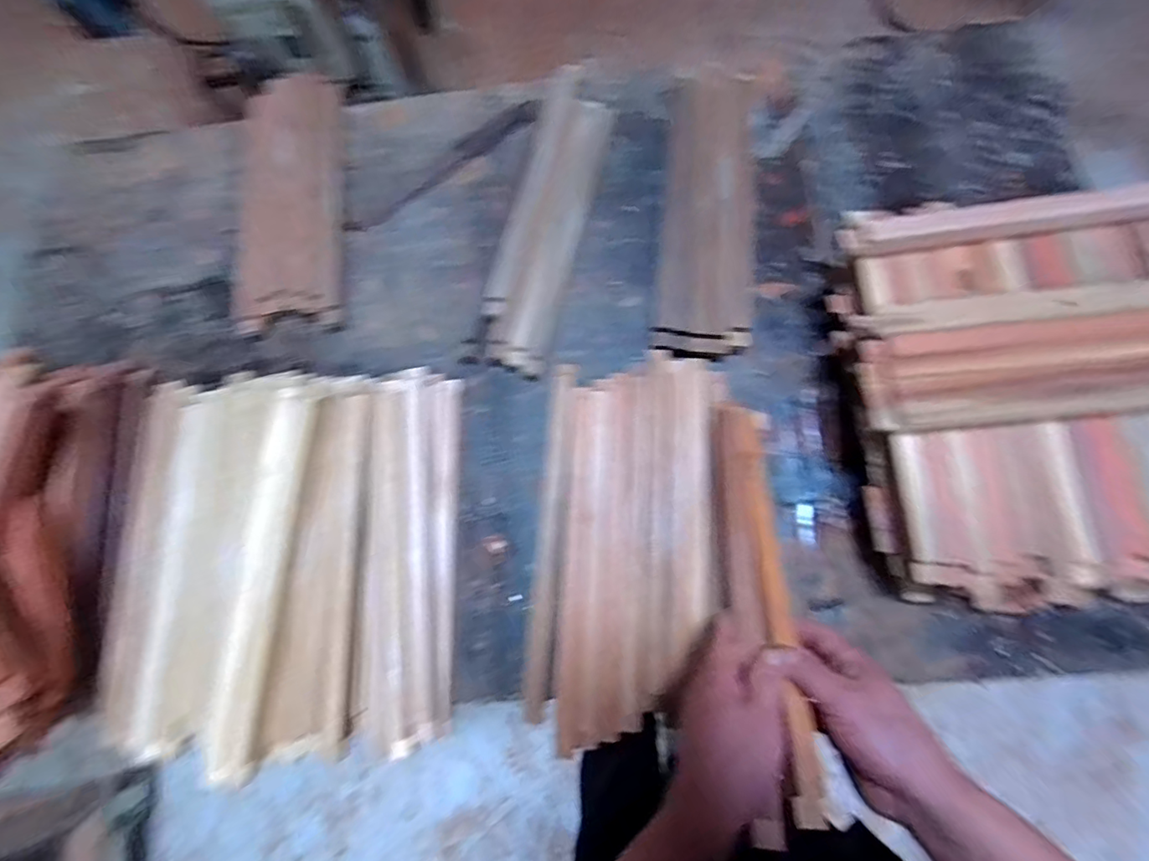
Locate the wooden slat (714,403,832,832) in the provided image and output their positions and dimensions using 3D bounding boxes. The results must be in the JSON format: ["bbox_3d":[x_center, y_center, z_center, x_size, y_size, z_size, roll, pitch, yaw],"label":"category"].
[{"bbox_3d":[0.160,0.119,0.470,0.049,0.018,0.355,8,52,-5],"label":"wooden slat"}]

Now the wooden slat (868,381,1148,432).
[{"bbox_3d":[0.456,-0.026,0.469,0.383,0.021,0.023,-6,75,4],"label":"wooden slat"}]

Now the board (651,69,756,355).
[{"bbox_3d":[0.157,-0.246,0.625,0.115,0.035,0.331,6,82,-9],"label":"board"}]

